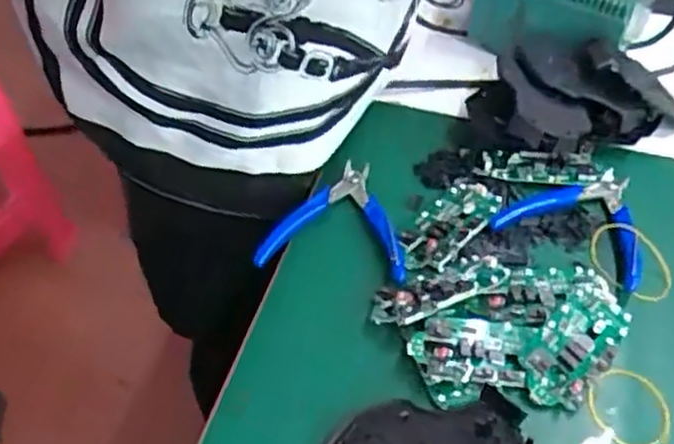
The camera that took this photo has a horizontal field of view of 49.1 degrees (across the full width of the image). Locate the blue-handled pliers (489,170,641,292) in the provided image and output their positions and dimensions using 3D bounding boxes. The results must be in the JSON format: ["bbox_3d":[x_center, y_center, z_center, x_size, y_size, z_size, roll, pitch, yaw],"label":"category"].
[{"bbox_3d":[0.188,-0.009,0.561,0.108,0.008,0.106,25,50,20],"label":"blue-handled pliers"}]

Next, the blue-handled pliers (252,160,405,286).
[{"bbox_3d":[0.000,-0.007,0.554,0.105,0.012,0.118,7,46,3],"label":"blue-handled pliers"}]

